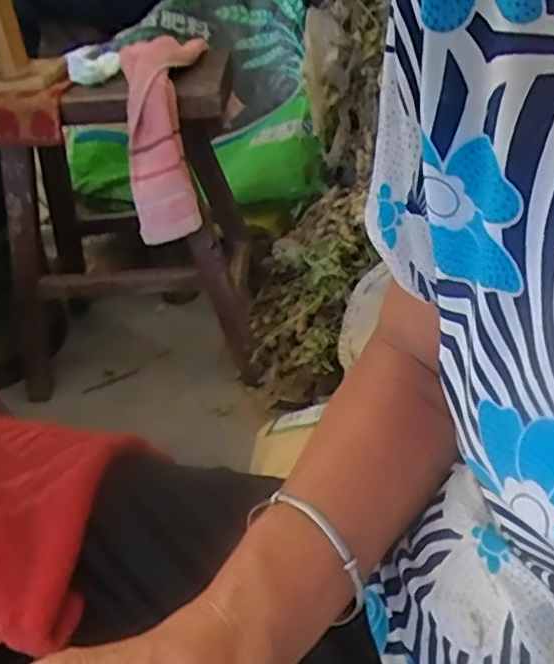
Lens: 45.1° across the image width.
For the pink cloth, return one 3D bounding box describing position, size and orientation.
[{"bbox_3d":[-0.137,-0.241,0.809,0.074,0.260,0.099,-2,-2,6],"label":"pink cloth"}]

